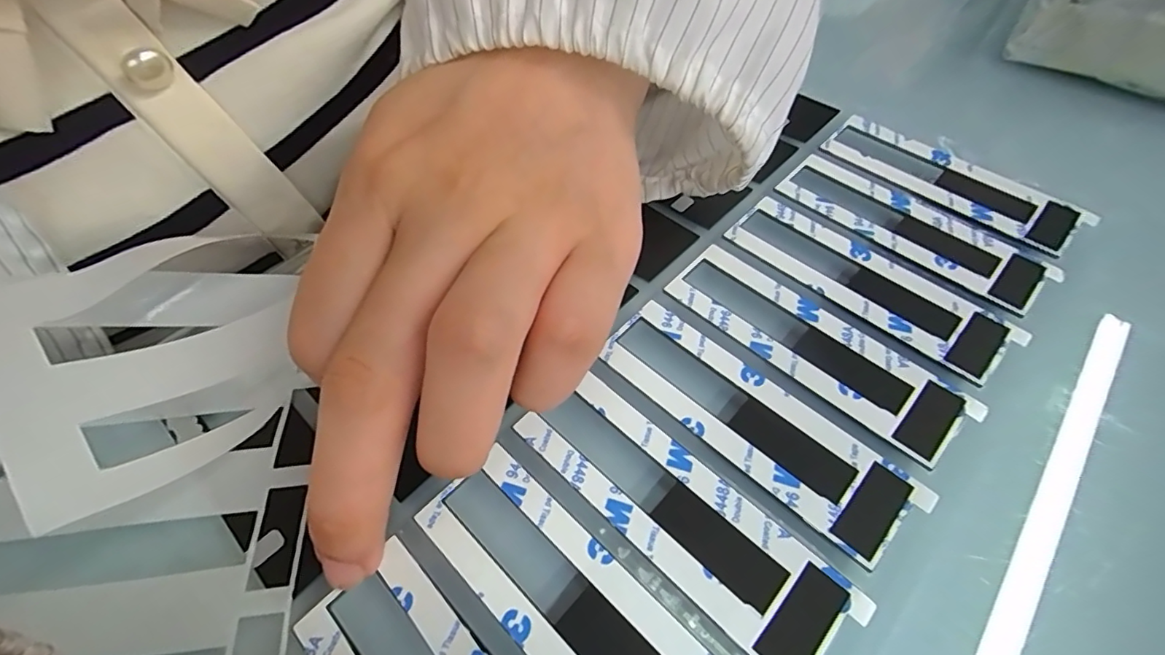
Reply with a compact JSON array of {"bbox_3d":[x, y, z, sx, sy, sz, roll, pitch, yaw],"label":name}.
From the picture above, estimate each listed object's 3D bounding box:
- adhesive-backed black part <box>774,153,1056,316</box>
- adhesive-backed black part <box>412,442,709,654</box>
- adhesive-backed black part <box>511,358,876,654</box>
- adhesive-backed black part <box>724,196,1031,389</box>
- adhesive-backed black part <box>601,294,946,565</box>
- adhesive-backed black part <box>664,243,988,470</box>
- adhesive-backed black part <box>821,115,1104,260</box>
[{"bbox_3d":[0.112,-0.036,0.179,0.087,0.004,0.028,37,63,24],"label":"adhesive-backed black part"},{"bbox_3d":[-0.001,0.064,0.115,0.086,0.004,0.027,39,65,22],"label":"adhesive-backed black part"},{"bbox_3d":[0.024,0.043,0.127,0.085,0.004,0.031,39,65,22],"label":"adhesive-backed black part"},{"bbox_3d":[0.090,-0.016,0.166,0.087,0.004,0.027,39,65,22],"label":"adhesive-backed black part"},{"bbox_3d":[0.044,0.023,0.140,0.087,0.004,0.026,38,65,22],"label":"adhesive-backed black part"},{"bbox_3d":[0.067,0.003,0.153,0.087,0.004,0.028,39,65,22],"label":"adhesive-backed black part"},{"bbox_3d":[0.135,-0.054,0.191,0.088,0.005,0.031,33,62,22],"label":"adhesive-backed black part"}]

